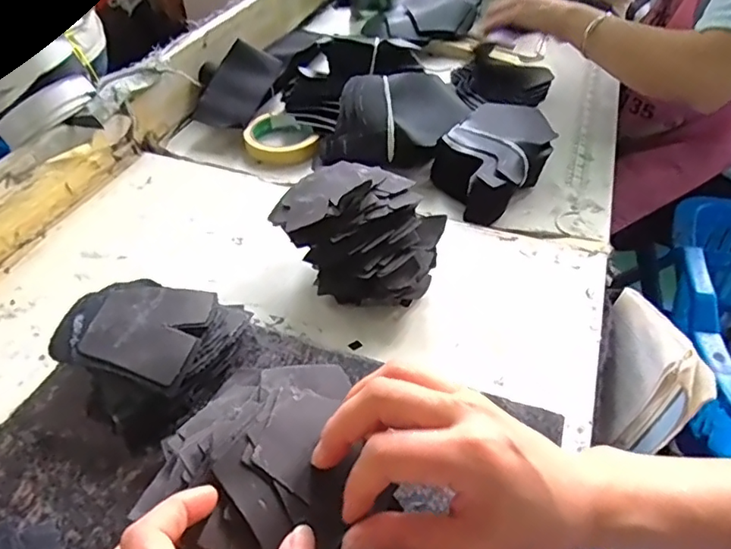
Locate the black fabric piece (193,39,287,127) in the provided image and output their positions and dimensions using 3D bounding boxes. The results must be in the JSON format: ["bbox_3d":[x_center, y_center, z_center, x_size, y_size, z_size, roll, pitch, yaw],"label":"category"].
[{"bbox_3d":[-0.166,-0.256,0.748,0.069,0.023,0.150,23,60,-5],"label":"black fabric piece"}]

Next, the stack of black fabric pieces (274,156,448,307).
[{"bbox_3d":[-0.005,-0.031,0.488,0.109,0.090,0.126,-28,50,-25],"label":"stack of black fabric pieces"}]

